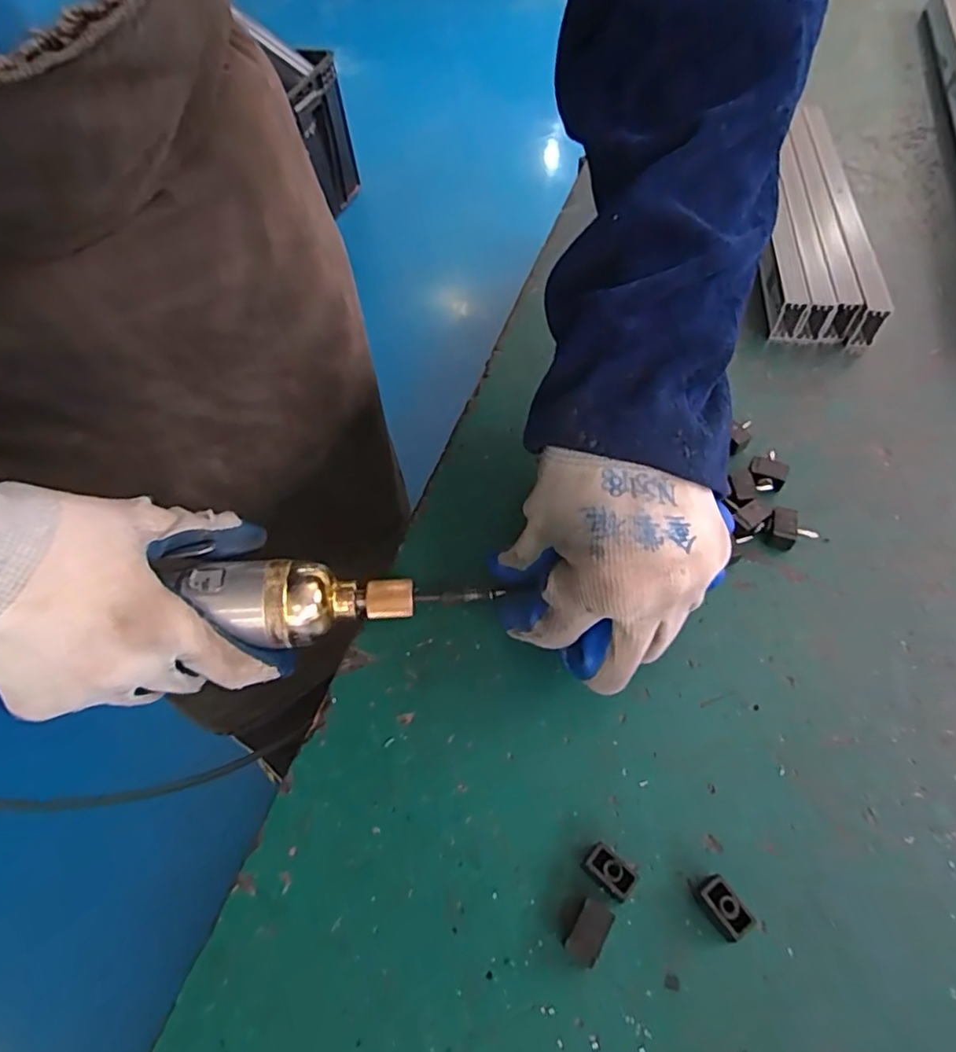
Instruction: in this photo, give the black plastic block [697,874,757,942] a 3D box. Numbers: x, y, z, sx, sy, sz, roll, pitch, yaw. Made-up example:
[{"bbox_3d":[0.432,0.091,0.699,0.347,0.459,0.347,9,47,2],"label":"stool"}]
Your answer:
[{"bbox_3d":[0.088,0.138,0.219,0.010,0.014,0.019,-24,59,-13],"label":"black plastic block"}]

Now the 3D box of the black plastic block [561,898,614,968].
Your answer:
[{"bbox_3d":[0.039,0.145,0.217,0.011,0.011,0.019,26,62,18],"label":"black plastic block"}]

